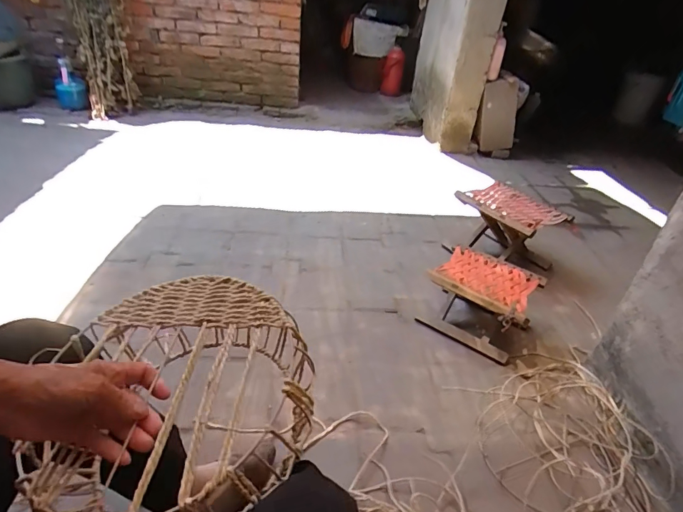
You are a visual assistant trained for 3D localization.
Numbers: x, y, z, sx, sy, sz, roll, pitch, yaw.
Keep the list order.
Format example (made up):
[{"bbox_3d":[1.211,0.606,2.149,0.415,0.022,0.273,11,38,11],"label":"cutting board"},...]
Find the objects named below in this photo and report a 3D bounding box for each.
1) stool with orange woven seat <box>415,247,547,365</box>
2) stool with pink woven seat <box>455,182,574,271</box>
[{"bbox_3d":[0.395,0.138,1.241,0.270,0.182,0.208,27,38,28],"label":"stool with orange woven seat"},{"bbox_3d":[0.605,-0.086,1.561,0.303,0.248,0.292,-16,40,-29],"label":"stool with pink woven seat"}]

